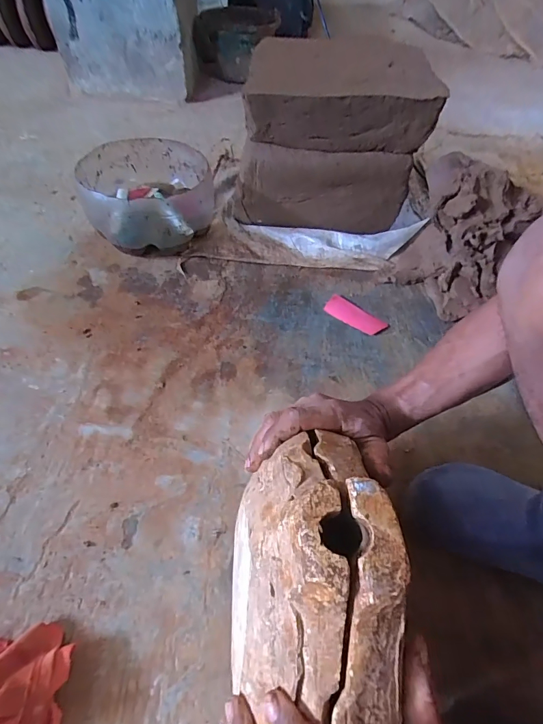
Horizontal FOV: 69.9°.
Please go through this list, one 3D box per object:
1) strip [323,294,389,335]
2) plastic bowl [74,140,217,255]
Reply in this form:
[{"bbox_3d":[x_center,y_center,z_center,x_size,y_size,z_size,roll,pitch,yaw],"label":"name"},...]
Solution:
[{"bbox_3d":[0.148,-0.083,0.686,0.106,0.014,0.046,29,56,17],"label":"strip"},{"bbox_3d":[-0.237,-0.318,0.766,0.236,0.132,0.252,2,53,-3],"label":"plastic bowl"}]

